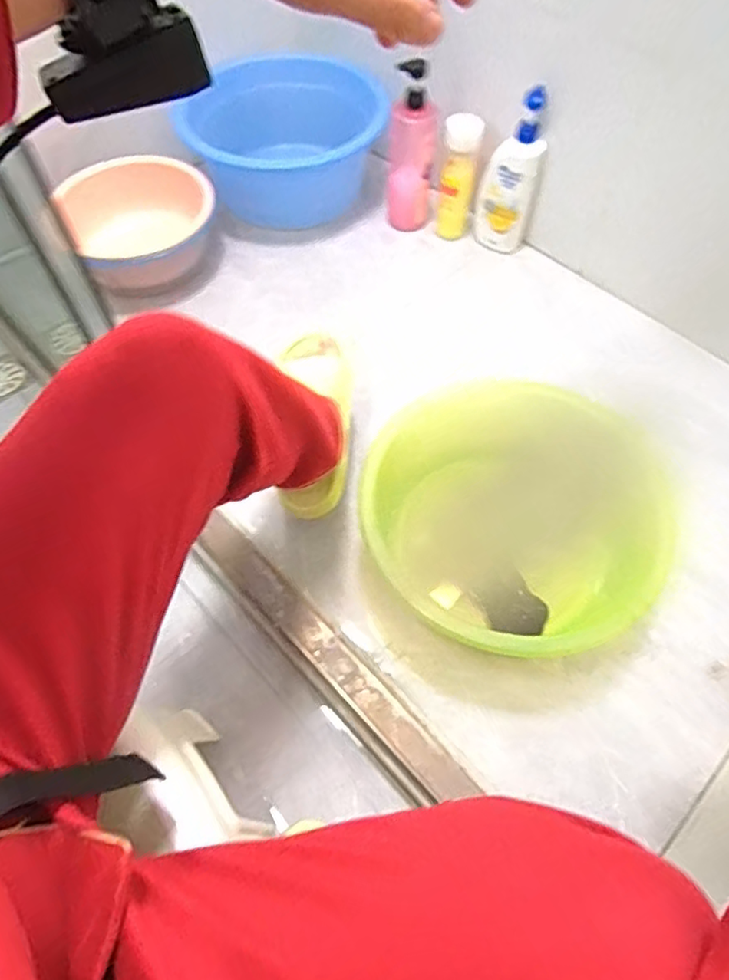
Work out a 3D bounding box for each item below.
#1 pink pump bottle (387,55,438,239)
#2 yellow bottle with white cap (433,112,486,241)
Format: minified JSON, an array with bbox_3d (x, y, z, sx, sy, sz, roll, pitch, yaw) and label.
[{"bbox_3d":[0.085,-0.595,1.046,0.082,0.291,0.071,-5,61,-3],"label":"pink pump bottle"},{"bbox_3d":[0.166,-0.542,1.060,0.070,0.210,0.065,8,61,4],"label":"yellow bottle with white cap"}]

